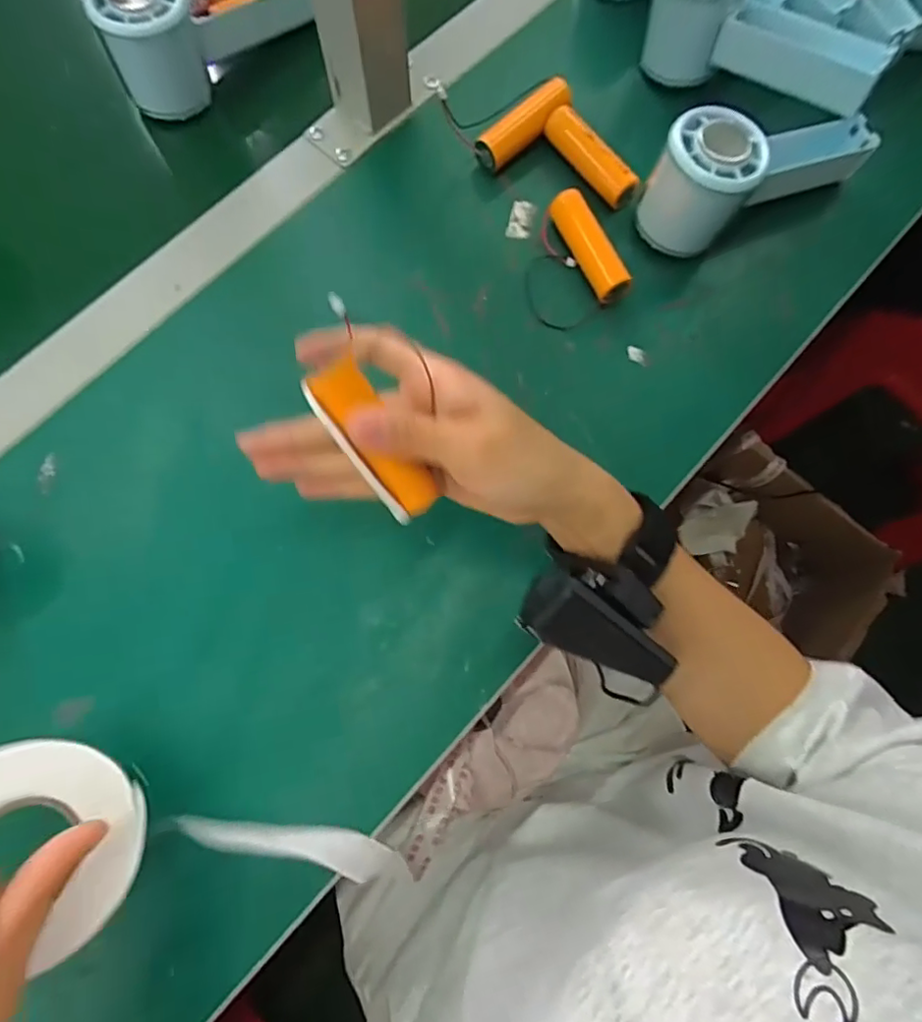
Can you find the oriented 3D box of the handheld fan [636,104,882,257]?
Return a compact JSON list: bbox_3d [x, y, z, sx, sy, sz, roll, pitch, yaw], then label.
[{"bbox_3d":[0.184,-0.208,0.352,0.153,0.074,0.062,-21,78,-21],"label":"handheld fan"}]

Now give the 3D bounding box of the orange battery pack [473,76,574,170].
[{"bbox_3d":[0.043,-0.255,0.373,0.070,0.024,0.020,-41,81,-10],"label":"orange battery pack"}]

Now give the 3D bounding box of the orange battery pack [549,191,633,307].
[{"bbox_3d":[0.080,-0.166,0.351,0.019,0.019,0.074,-23,79,-7],"label":"orange battery pack"}]

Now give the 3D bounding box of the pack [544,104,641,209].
[{"bbox_3d":[0.084,-0.229,0.365,0.019,0.022,0.073,-38,81,-9],"label":"pack"}]

